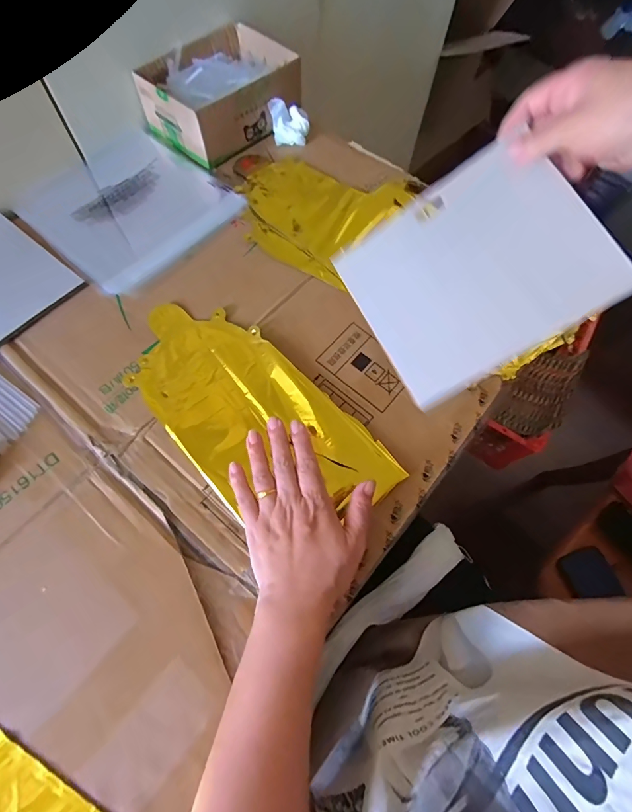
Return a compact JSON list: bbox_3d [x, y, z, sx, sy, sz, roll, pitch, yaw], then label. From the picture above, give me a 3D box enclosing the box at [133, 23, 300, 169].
[{"bbox_3d":[-0.125,-0.425,0.524,0.189,0.063,0.144,-40,75,-17],"label":"box"}]

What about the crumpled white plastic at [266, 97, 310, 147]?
[{"bbox_3d":[-0.037,-0.390,0.533,0.054,0.037,0.035,4,67,-1],"label":"crumpled white plastic"}]

